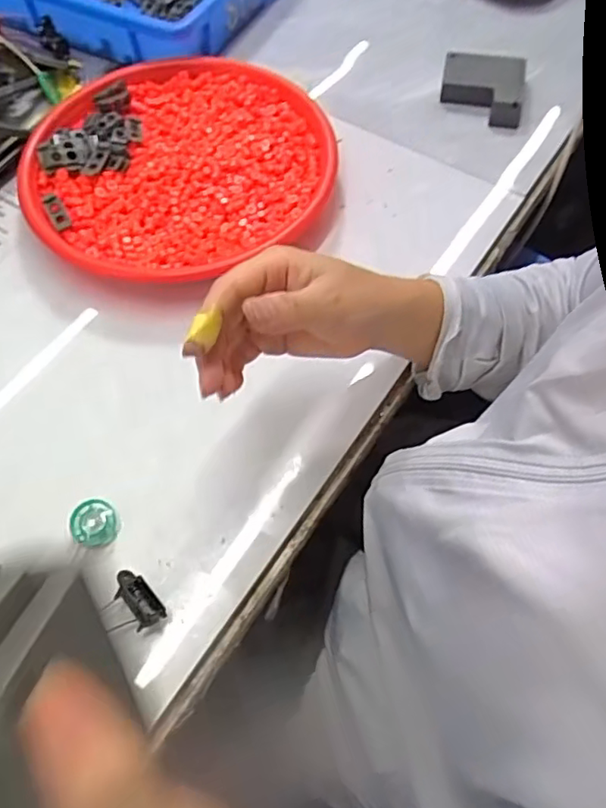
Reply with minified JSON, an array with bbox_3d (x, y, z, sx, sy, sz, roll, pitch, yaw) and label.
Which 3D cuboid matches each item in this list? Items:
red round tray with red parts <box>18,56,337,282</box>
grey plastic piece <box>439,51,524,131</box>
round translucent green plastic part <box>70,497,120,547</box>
[{"bbox_3d":[-0.101,-0.198,0.513,0.244,0.037,0.255,1,62,-1],"label":"red round tray with red parts"},{"bbox_3d":[0.168,-0.297,0.565,0.073,0.022,0.075,10,62,4],"label":"grey plastic piece"},{"bbox_3d":[-0.132,0.074,0.380,0.028,0.014,0.031,-16,64,-8],"label":"round translucent green plastic part"}]

